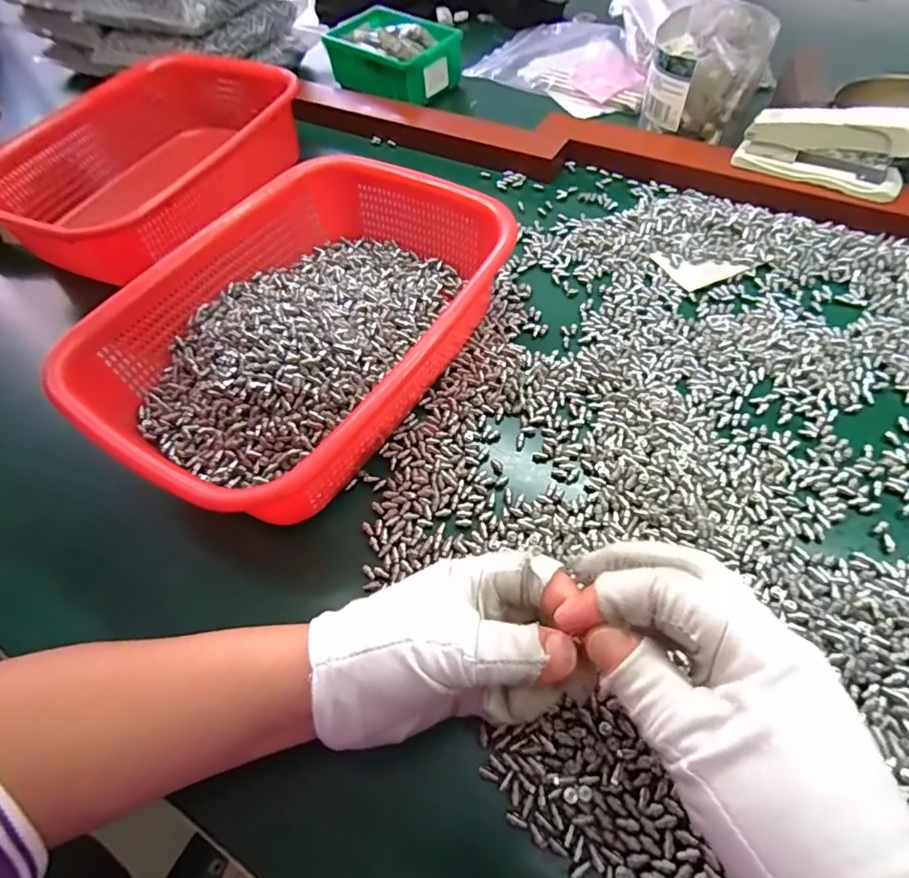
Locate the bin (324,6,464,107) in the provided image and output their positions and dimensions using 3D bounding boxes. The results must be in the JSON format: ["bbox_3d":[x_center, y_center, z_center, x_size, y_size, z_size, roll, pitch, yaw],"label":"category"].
[{"bbox_3d":[-0.074,-0.467,0.620,0.110,0.051,0.153,-39,63,-18],"label":"bin"}]

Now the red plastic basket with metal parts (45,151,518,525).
[{"bbox_3d":[-0.100,-0.080,0.361,0.207,0.075,0.274,26,63,19],"label":"red plastic basket with metal parts"}]

